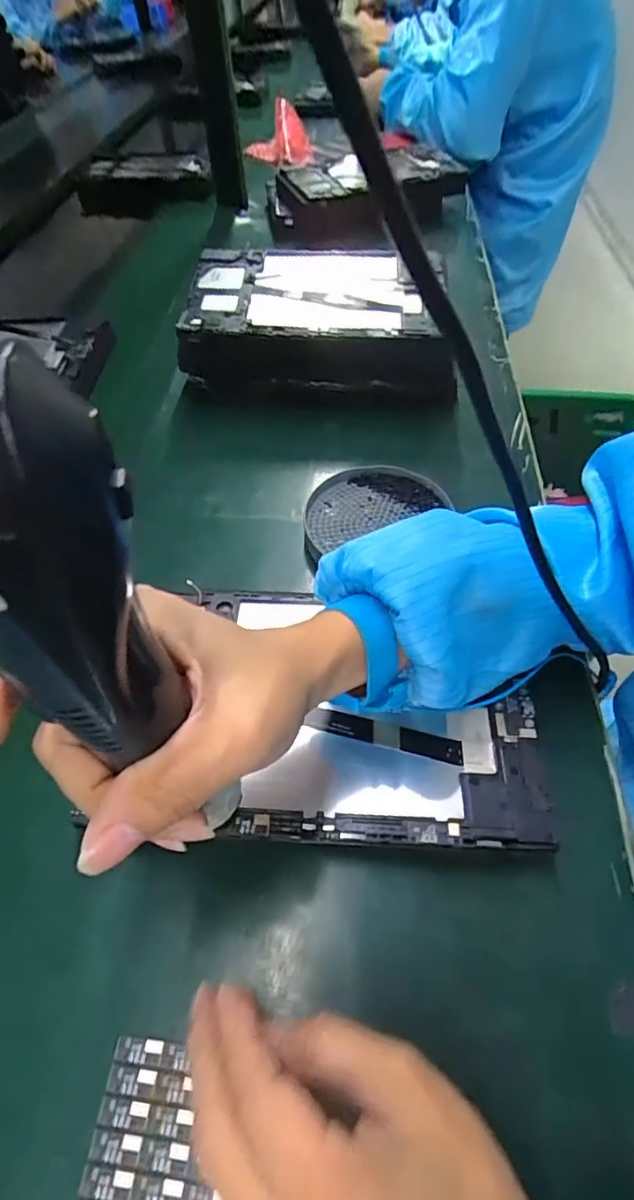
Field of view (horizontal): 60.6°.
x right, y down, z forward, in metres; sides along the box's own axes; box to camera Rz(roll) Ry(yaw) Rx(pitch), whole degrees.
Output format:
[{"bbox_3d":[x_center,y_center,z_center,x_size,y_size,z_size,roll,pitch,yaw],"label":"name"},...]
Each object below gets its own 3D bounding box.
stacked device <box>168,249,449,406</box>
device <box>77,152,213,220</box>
[{"bbox_3d":[0.008,-0.263,0.513,0.251,0.076,0.147,5,53,8],"label":"stacked device"},{"bbox_3d":[-0.284,-0.669,0.877,0.292,0.088,0.039,10,54,26],"label":"device"}]

